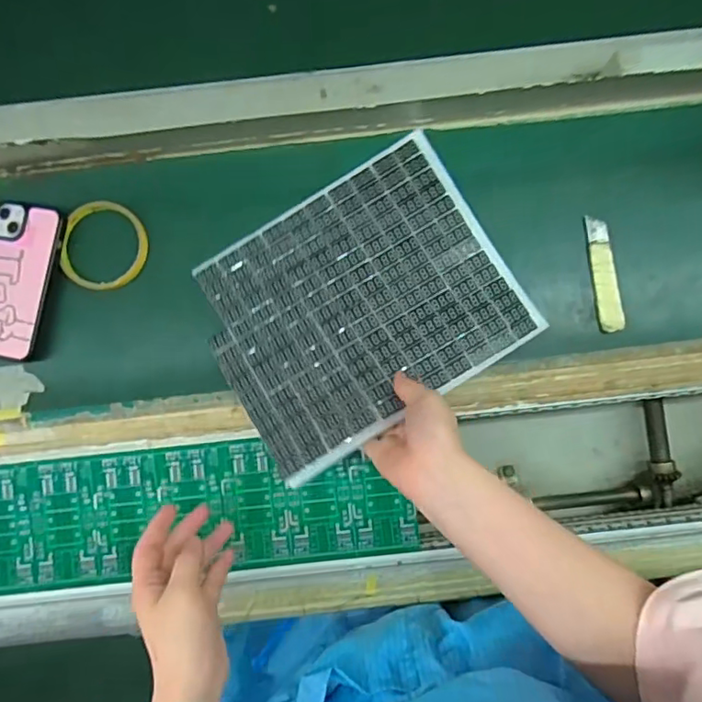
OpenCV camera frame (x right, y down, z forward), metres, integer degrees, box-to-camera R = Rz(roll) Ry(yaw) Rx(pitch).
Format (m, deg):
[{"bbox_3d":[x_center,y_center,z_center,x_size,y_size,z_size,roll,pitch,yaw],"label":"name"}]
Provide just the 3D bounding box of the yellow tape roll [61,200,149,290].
[{"bbox_3d":[-0.235,-0.100,0.545,0.075,0.016,0.083,11,89,0],"label":"yellow tape roll"}]

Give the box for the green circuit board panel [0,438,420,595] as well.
[{"bbox_3d":[-0.217,0.160,0.551,0.540,0.007,0.121,-6,89,0],"label":"green circuit board panel"}]

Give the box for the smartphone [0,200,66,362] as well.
[{"bbox_3d":[-0.315,-0.066,0.532,0.073,0.016,0.143,12,89,0],"label":"smartphone"}]

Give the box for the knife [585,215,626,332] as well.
[{"bbox_3d":[0.241,-0.073,0.542,0.022,0.006,0.108,-11,89,0],"label":"knife"}]

